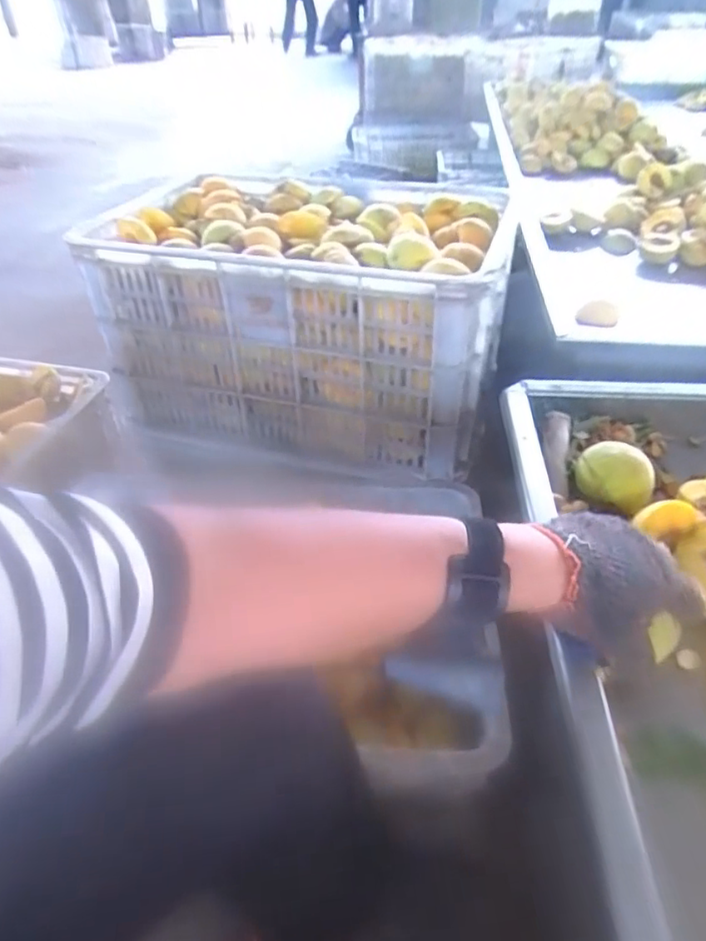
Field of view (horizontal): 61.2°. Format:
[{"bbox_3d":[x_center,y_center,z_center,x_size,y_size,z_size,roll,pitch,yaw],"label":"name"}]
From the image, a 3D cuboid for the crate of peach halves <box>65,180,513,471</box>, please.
[{"bbox_3d":[-0.055,-0.231,0.874,0.519,0.279,0.353,12,41,15],"label":"crate of peach halves"}]

